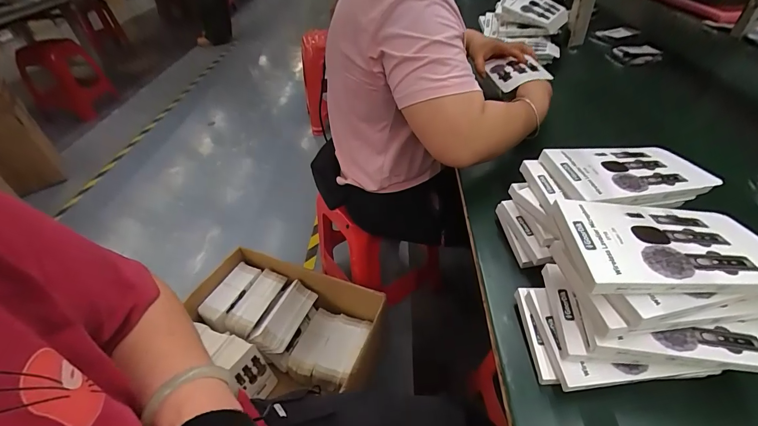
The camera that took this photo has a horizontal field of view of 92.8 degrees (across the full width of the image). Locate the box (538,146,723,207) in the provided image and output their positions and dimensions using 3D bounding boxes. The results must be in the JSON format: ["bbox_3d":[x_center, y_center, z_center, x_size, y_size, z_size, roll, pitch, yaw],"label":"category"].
[{"bbox_3d":[0.297,-0.048,0.436,0.160,0.020,0.107,-7,42,-2],"label":"box"}]

